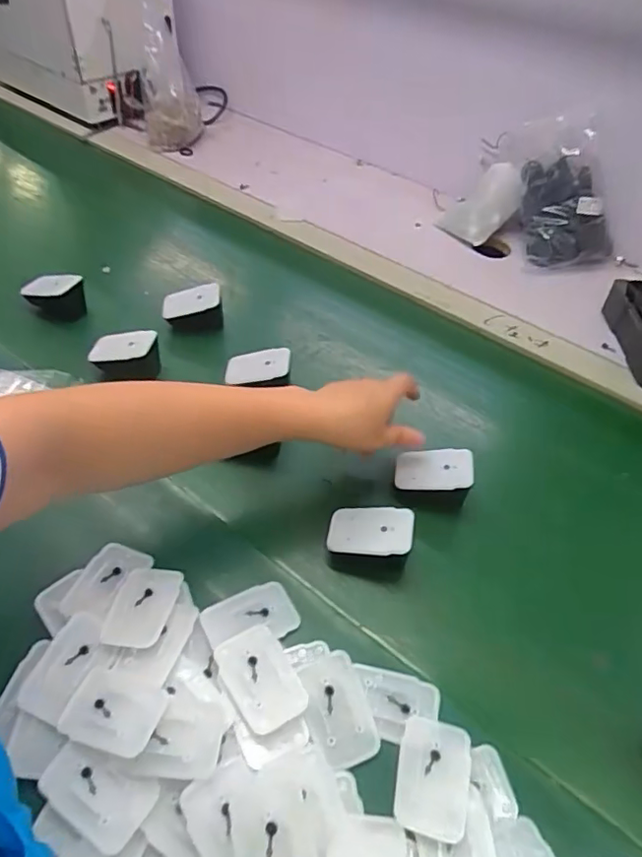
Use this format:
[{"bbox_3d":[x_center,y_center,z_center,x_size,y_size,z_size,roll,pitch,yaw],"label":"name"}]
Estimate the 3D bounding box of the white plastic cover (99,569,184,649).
[{"bbox_3d":[-0.133,0.133,0.419,0.042,0.005,0.069,7,32,1],"label":"white plastic cover"}]

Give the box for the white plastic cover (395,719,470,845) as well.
[{"bbox_3d":[0.072,0.224,0.360,0.044,0.015,0.066,13,50,8],"label":"white plastic cover"}]

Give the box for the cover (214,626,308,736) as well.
[{"bbox_3d":[-0.042,0.174,0.390,0.045,0.010,0.070,-23,54,-22],"label":"cover"}]

